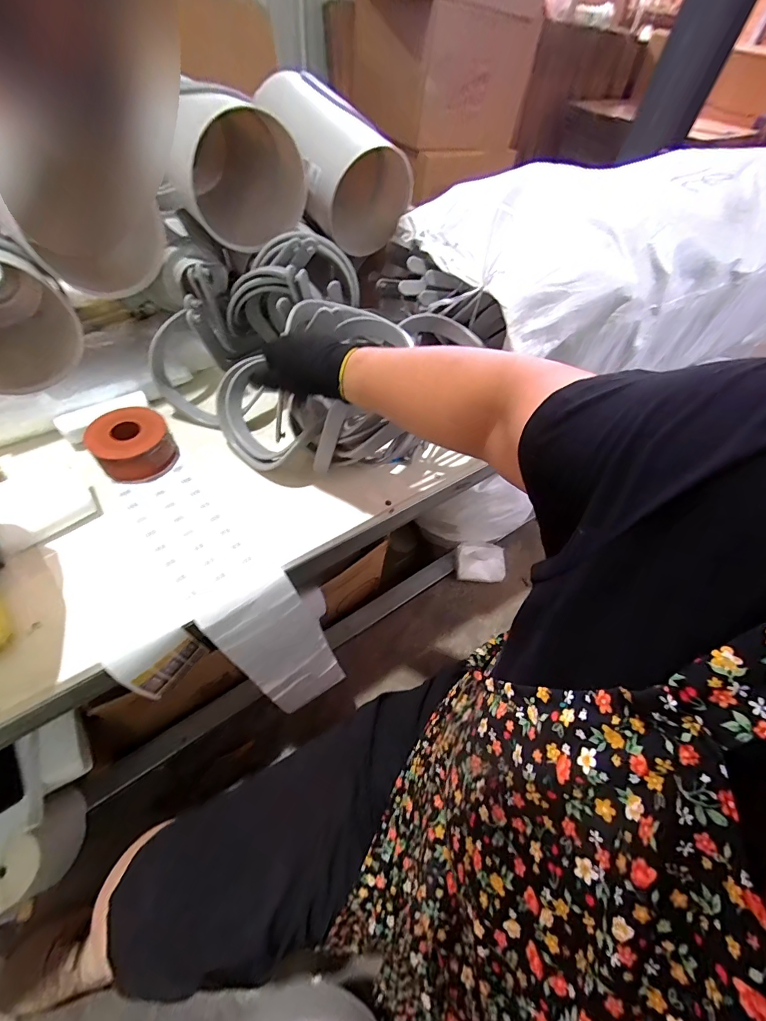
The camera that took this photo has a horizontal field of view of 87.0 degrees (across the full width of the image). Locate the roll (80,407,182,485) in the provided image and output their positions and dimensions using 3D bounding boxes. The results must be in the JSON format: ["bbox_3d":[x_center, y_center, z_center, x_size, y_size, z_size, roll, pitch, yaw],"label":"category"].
[{"bbox_3d":[-0.345,-0.092,0.556,0.097,0.044,0.098,37,59,19],"label":"roll"}]

